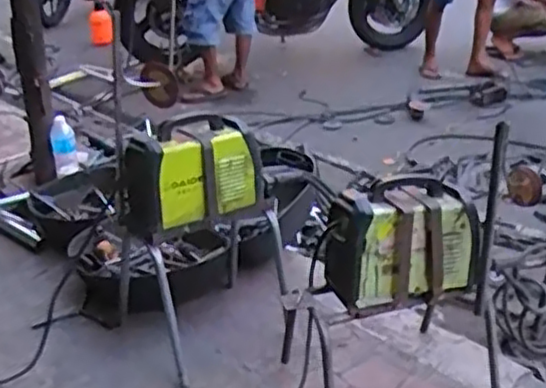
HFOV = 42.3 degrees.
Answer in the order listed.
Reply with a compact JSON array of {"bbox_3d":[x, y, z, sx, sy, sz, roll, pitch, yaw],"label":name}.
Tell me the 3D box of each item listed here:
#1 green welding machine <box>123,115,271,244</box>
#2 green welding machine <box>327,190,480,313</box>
[{"bbox_3d":[-0.188,-0.048,1.637,0.331,0.220,0.168,-15,29,-27],"label":"green welding machine"},{"bbox_3d":[0.261,0.101,1.422,0.283,0.209,0.134,-10,27,-18],"label":"green welding machine"}]

